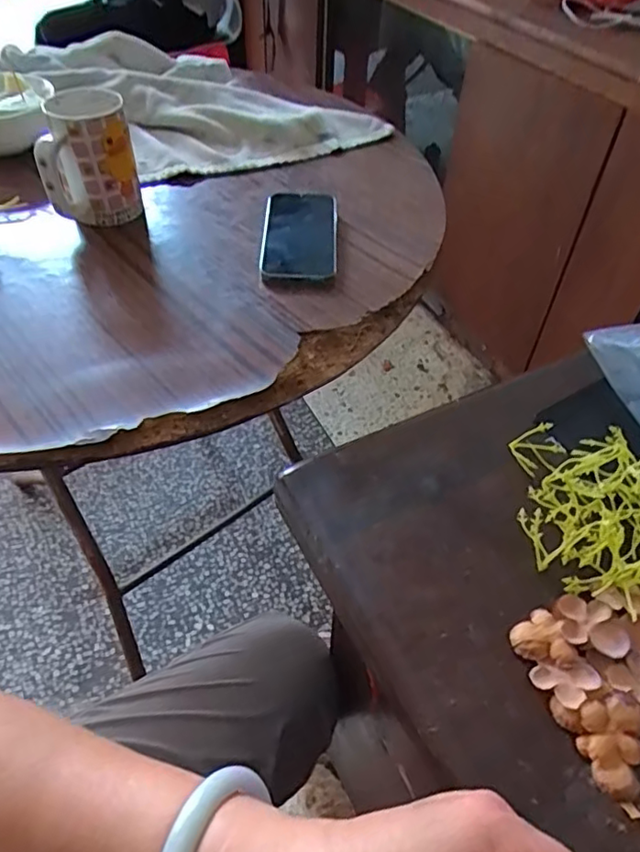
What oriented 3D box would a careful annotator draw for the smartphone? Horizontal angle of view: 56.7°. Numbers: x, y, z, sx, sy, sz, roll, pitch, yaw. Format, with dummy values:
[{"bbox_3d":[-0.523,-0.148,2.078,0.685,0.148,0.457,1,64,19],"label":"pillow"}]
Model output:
[{"bbox_3d":[-0.022,-0.217,0.654,0.078,0.013,0.169,-3,47,3],"label":"smartphone"}]

